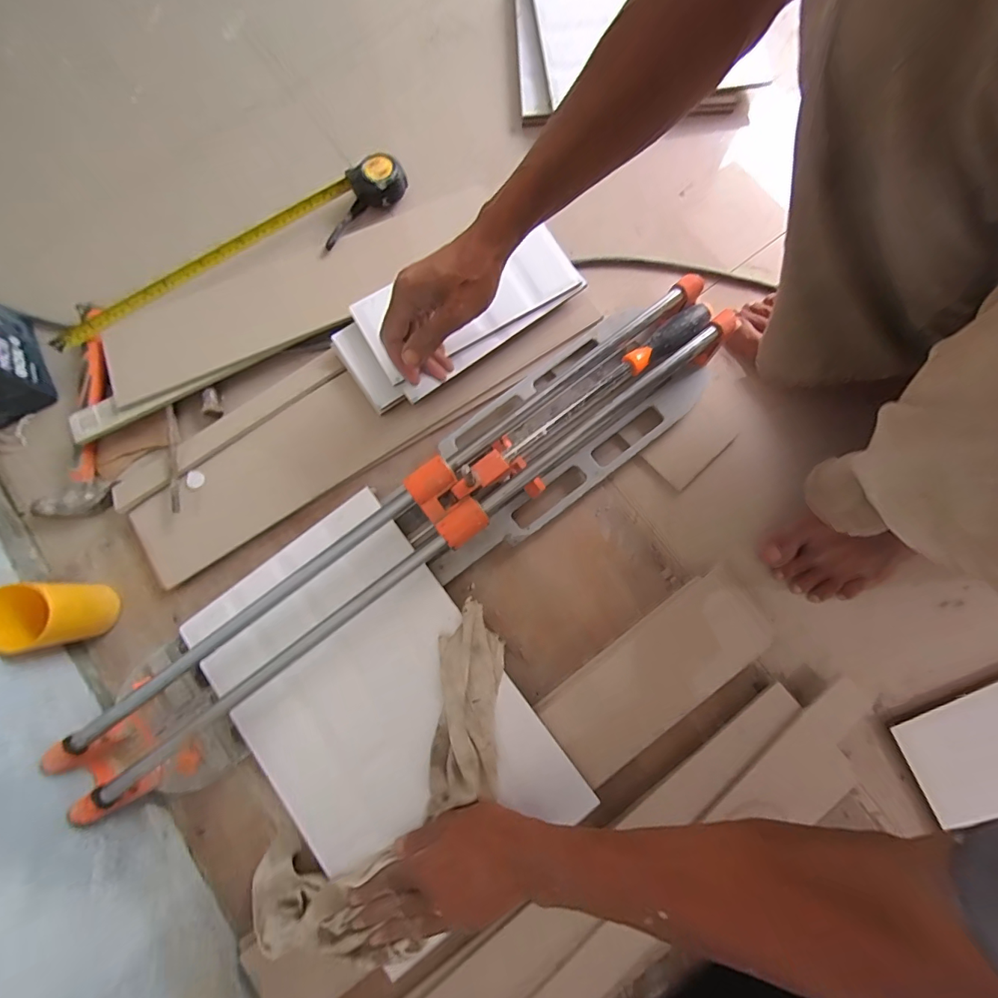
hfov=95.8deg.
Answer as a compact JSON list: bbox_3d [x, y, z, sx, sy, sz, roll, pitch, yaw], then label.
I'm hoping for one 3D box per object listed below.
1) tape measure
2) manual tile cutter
[{"bbox_3d":[-0.335,-0.310,0.578,0.482,0.035,0.081,-29,80,-5],"label":"tape measure"},{"bbox_3d":[-0.092,0.030,0.479,0.773,0.098,0.156,-37,81,-6],"label":"manual tile cutter"}]

